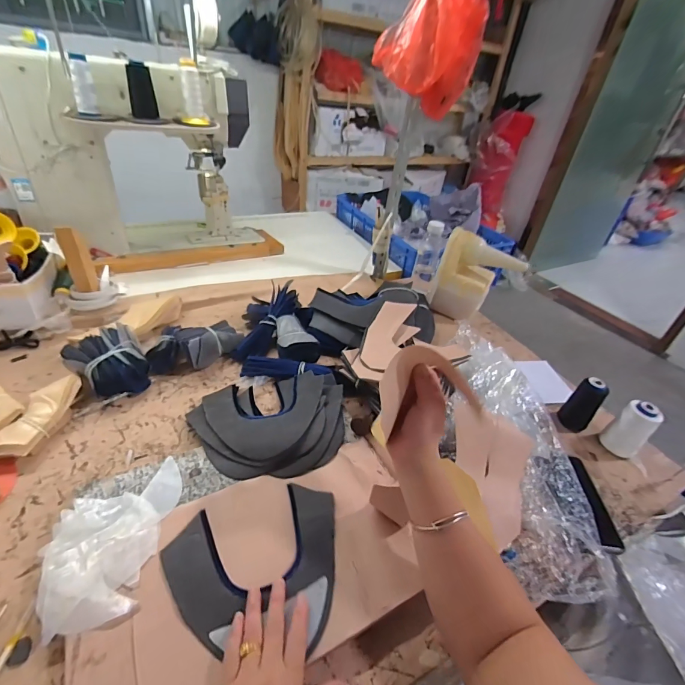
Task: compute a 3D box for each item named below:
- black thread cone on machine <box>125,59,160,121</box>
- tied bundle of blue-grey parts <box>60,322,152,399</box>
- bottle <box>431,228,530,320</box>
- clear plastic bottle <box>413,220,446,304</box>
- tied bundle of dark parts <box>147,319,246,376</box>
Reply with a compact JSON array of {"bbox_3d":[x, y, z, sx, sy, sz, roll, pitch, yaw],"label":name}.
[{"bbox_3d":[-0.426,-0.537,0.777,0.051,0.084,0.048,-8,40,-19],"label":"black thread cone on machine"},{"bbox_3d":[-0.401,0.040,0.629,0.113,0.079,0.103,-21,46,-32],"label":"tied bundle of blue-grey parts"},{"bbox_3d":[0.326,-0.151,0.894,0.188,0.183,0.083,19,39,14],"label":"bottle"},{"bbox_3d":[0.234,-0.221,0.984,0.076,0.187,0.062,20,39,15],"label":"clear plastic bottle"},{"bbox_3d":[-0.279,0.005,0.706,0.167,0.070,0.101,-7,40,-18],"label":"tied bundle of dark parts"}]

